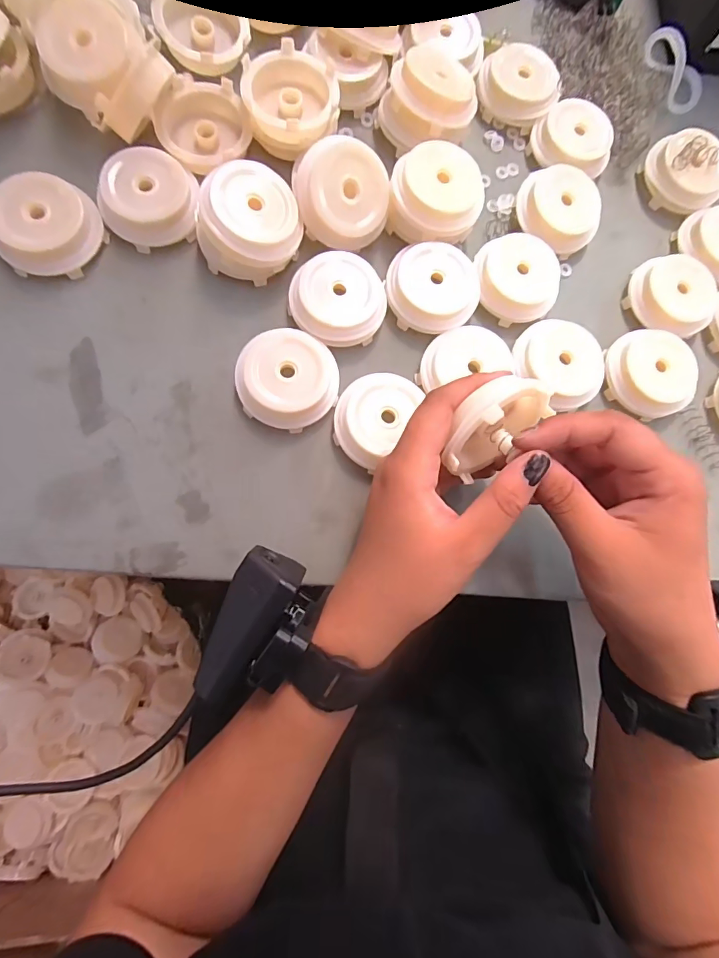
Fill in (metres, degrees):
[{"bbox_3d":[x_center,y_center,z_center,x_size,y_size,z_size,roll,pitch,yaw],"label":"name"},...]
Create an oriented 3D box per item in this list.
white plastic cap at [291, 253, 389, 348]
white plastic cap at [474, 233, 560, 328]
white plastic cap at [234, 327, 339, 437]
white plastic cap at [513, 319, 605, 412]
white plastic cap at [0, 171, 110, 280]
[{"bbox_3d":[-0.013,-0.108,0.267,0.057,0.015,0.052,1,81,-8],"label":"white plastic cap"},{"bbox_3d":[0.103,-0.128,0.286,0.052,0.016,0.050,1,81,-8],"label":"white plastic cap"},{"bbox_3d":[-0.041,-0.057,0.257,0.056,0.019,0.053,1,81,-8],"label":"white plastic cap"},{"bbox_3d":[0.127,-0.074,0.280,0.057,0.014,0.054,44,78,0],"label":"white plastic cap"},{"bbox_3d":[-0.177,-0.142,0.252,0.053,0.021,0.048,0,82,-9],"label":"white plastic cap"}]

